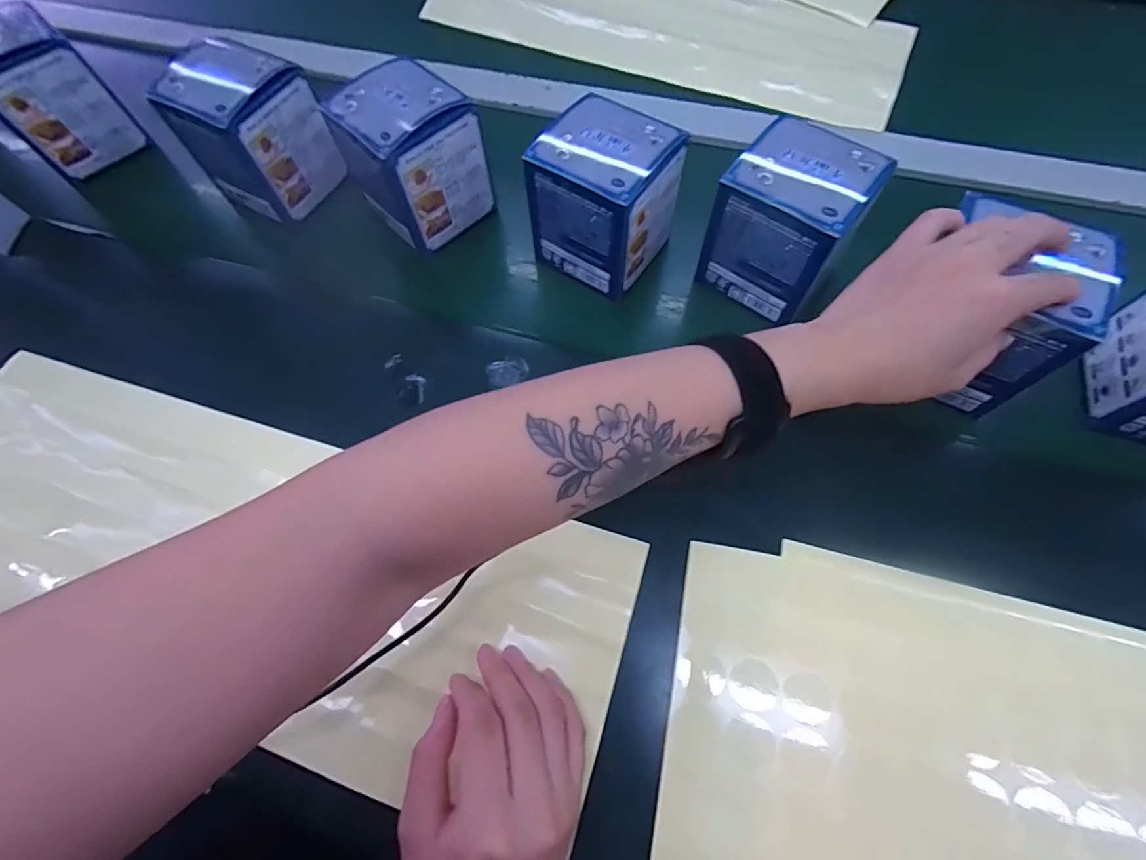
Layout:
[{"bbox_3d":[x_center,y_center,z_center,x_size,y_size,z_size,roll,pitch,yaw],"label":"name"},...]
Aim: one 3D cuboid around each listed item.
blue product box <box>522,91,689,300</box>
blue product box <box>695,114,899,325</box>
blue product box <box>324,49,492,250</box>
[{"bbox_3d":[0.024,-0.167,0.360,0.081,0.094,0.082,31,71,17],"label":"blue product box"},{"bbox_3d":[0.147,-0.144,0.343,0.089,0.088,0.081,35,72,18],"label":"blue product box"},{"bbox_3d":[-0.122,-0.210,0.382,0.083,0.096,0.086,39,74,17],"label":"blue product box"}]

